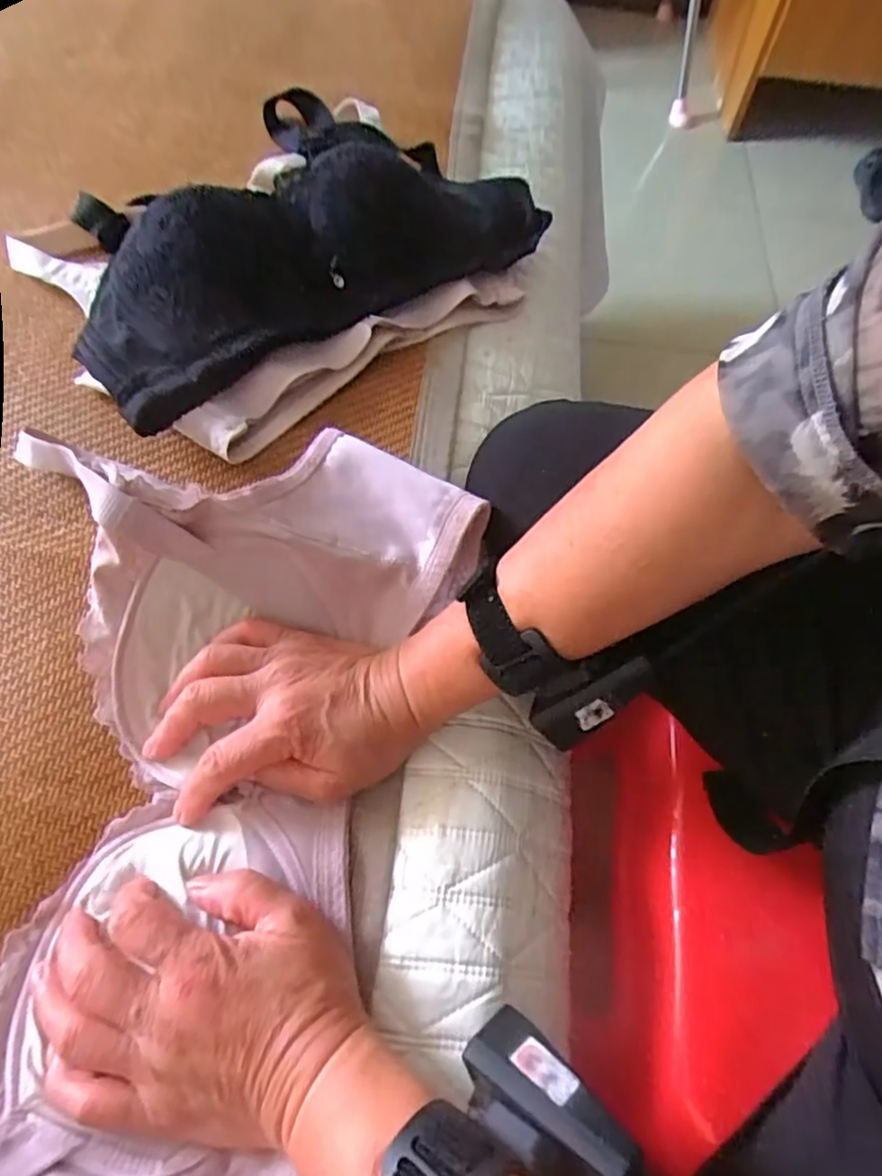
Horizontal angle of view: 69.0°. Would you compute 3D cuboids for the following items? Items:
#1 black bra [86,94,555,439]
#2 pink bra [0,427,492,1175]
[{"bbox_3d":[-0.118,-0.279,0.470,0.359,0.087,0.272,-35,69,-21],"label":"black bra"},{"bbox_3d":[-0.092,0.130,0.264,0.211,0.086,0.473,-1,60,-3],"label":"pink bra"}]

